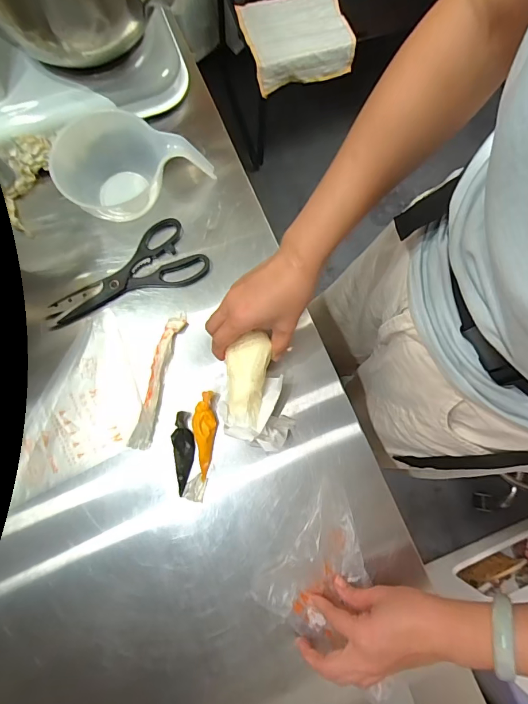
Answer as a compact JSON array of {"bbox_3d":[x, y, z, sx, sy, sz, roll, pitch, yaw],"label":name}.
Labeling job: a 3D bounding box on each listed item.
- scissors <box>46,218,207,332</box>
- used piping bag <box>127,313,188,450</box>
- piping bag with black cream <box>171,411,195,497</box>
[{"bbox_3d":[-0.164,-0.083,0.488,0.184,0.008,0.084,-36,81,-8],"label":"scissors"},{"bbox_3d":[-0.121,0.031,0.462,0.024,0.017,0.160,14,78,2],"label":"used piping bag"},{"bbox_3d":[-0.089,0.111,0.446,0.022,0.017,0.088,-4,78,-2],"label":"piping bag with black cream"}]

